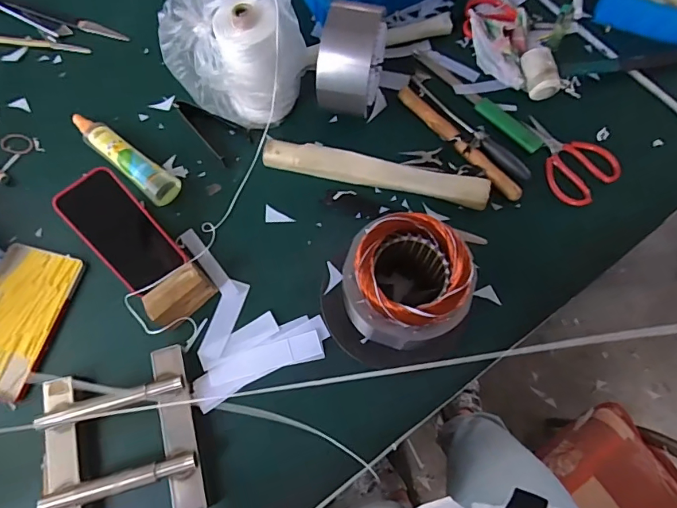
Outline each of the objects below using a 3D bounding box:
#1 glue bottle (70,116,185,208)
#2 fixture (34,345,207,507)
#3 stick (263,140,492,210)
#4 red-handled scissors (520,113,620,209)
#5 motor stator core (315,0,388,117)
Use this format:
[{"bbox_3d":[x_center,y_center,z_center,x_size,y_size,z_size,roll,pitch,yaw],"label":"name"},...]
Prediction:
[{"bbox_3d":[-0.326,-0.149,0.697,0.212,0.033,0.045,39,75,14],"label":"glue bottle"},{"bbox_3d":[-0.266,0.229,0.554,0.179,0.047,0.193,-15,70,-5],"label":"fixture"},{"bbox_3d":[0.053,-0.121,0.679,0.333,0.039,0.041,12,70,5],"label":"stick"},{"bbox_3d":[0.341,-0.152,0.688,0.098,0.018,0.154,-35,73,-12],"label":"red-handled scissors"},{"bbox_3d":[0.019,-0.276,0.648,0.085,0.123,0.127,10,70,4],"label":"motor stator core"}]

